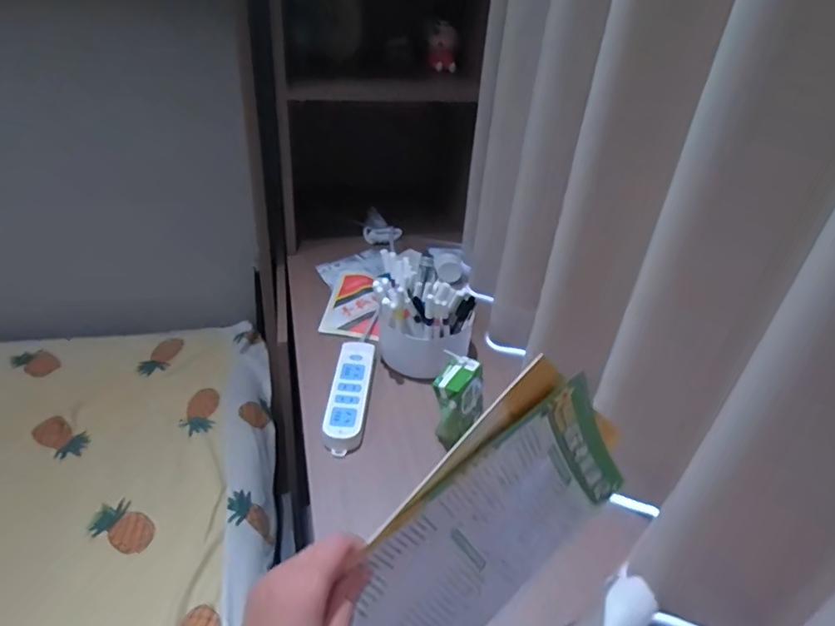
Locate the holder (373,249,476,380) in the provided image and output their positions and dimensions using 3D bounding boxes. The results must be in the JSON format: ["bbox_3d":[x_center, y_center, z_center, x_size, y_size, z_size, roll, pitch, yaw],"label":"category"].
[{"bbox_3d":[0.009,0.011,0.870,0.150,0.157,0.123,6,36,2],"label":"holder"}]

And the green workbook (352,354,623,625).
[{"bbox_3d":[0.052,0.188,0.471,0.290,0.213,0.020,-48,40,-4],"label":"green workbook"}]

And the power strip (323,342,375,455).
[{"bbox_3d":[-0.096,0.115,0.816,0.055,0.037,0.207,4,36,-1],"label":"power strip"}]

